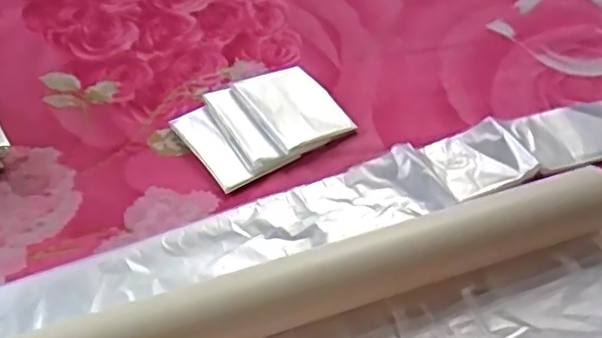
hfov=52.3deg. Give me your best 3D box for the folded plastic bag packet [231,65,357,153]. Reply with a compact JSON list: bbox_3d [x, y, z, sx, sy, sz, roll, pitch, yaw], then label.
[{"bbox_3d":[-0.007,-0.048,0.472,0.060,0.011,0.082,-27,54,-20],"label":"folded plastic bag packet"}]

